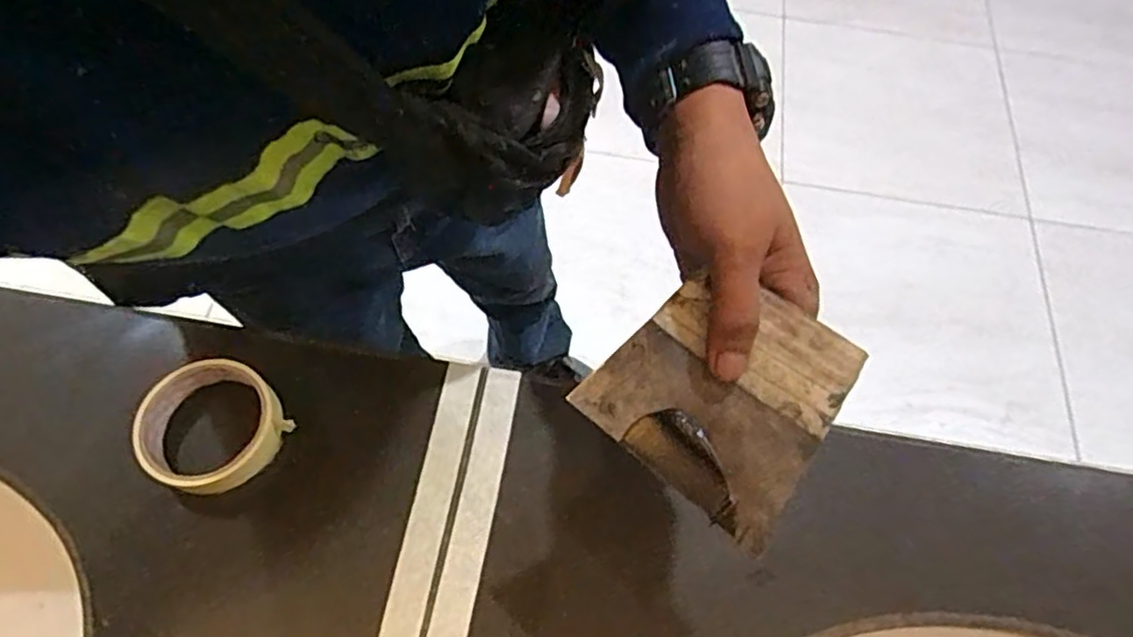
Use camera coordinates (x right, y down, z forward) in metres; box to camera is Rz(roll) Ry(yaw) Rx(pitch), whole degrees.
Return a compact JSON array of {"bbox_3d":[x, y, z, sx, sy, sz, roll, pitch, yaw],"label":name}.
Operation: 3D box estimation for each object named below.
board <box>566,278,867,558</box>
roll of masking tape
[{"bbox_3d":[0.071,0.034,0.308,0.102,0.007,0.099,37,93,20],"label":"board"},{"bbox_3d":[-0.241,0.073,0.447,0.083,0.033,0.086,1,63,-2],"label":"roll of masking tape"}]

